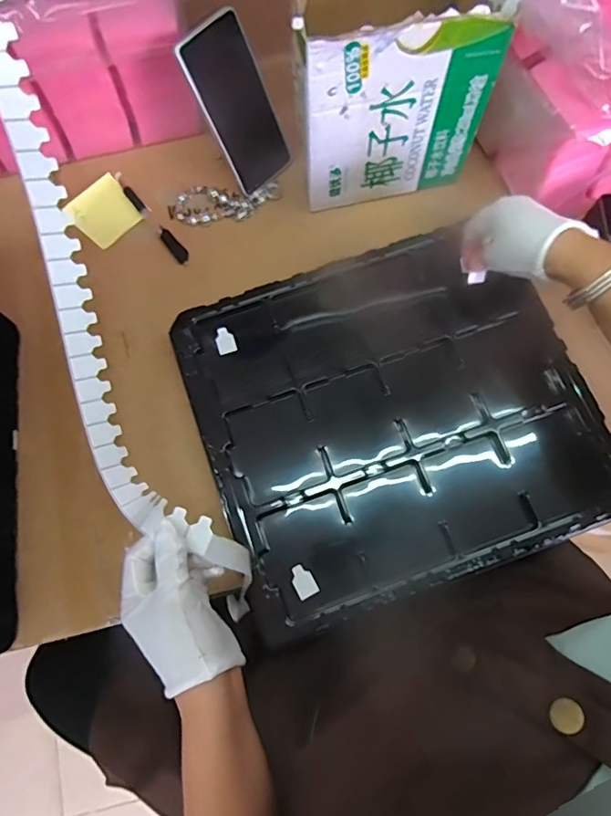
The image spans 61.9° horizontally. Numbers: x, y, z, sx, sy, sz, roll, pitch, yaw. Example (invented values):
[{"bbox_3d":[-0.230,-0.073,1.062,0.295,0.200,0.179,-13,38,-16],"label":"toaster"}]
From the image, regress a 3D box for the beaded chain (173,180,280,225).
[{"bbox_3d":[-0.092,-0.239,0.596,0.122,0.007,0.050,-4,75,-1],"label":"beaded chain"}]

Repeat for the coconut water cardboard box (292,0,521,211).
[{"bbox_3d":[0.080,-0.342,0.516,0.184,0.191,0.165,-4,75,-1],"label":"coconut water cardboard box"}]

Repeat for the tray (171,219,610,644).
[{"bbox_3d":[0.084,0.000,0.501,0.360,0.020,0.328,-20,76,-5],"label":"tray"}]

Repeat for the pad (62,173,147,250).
[{"bbox_3d":[-0.234,-0.230,0.594,0.075,0.005,0.070,43,79,11],"label":"pad"}]

